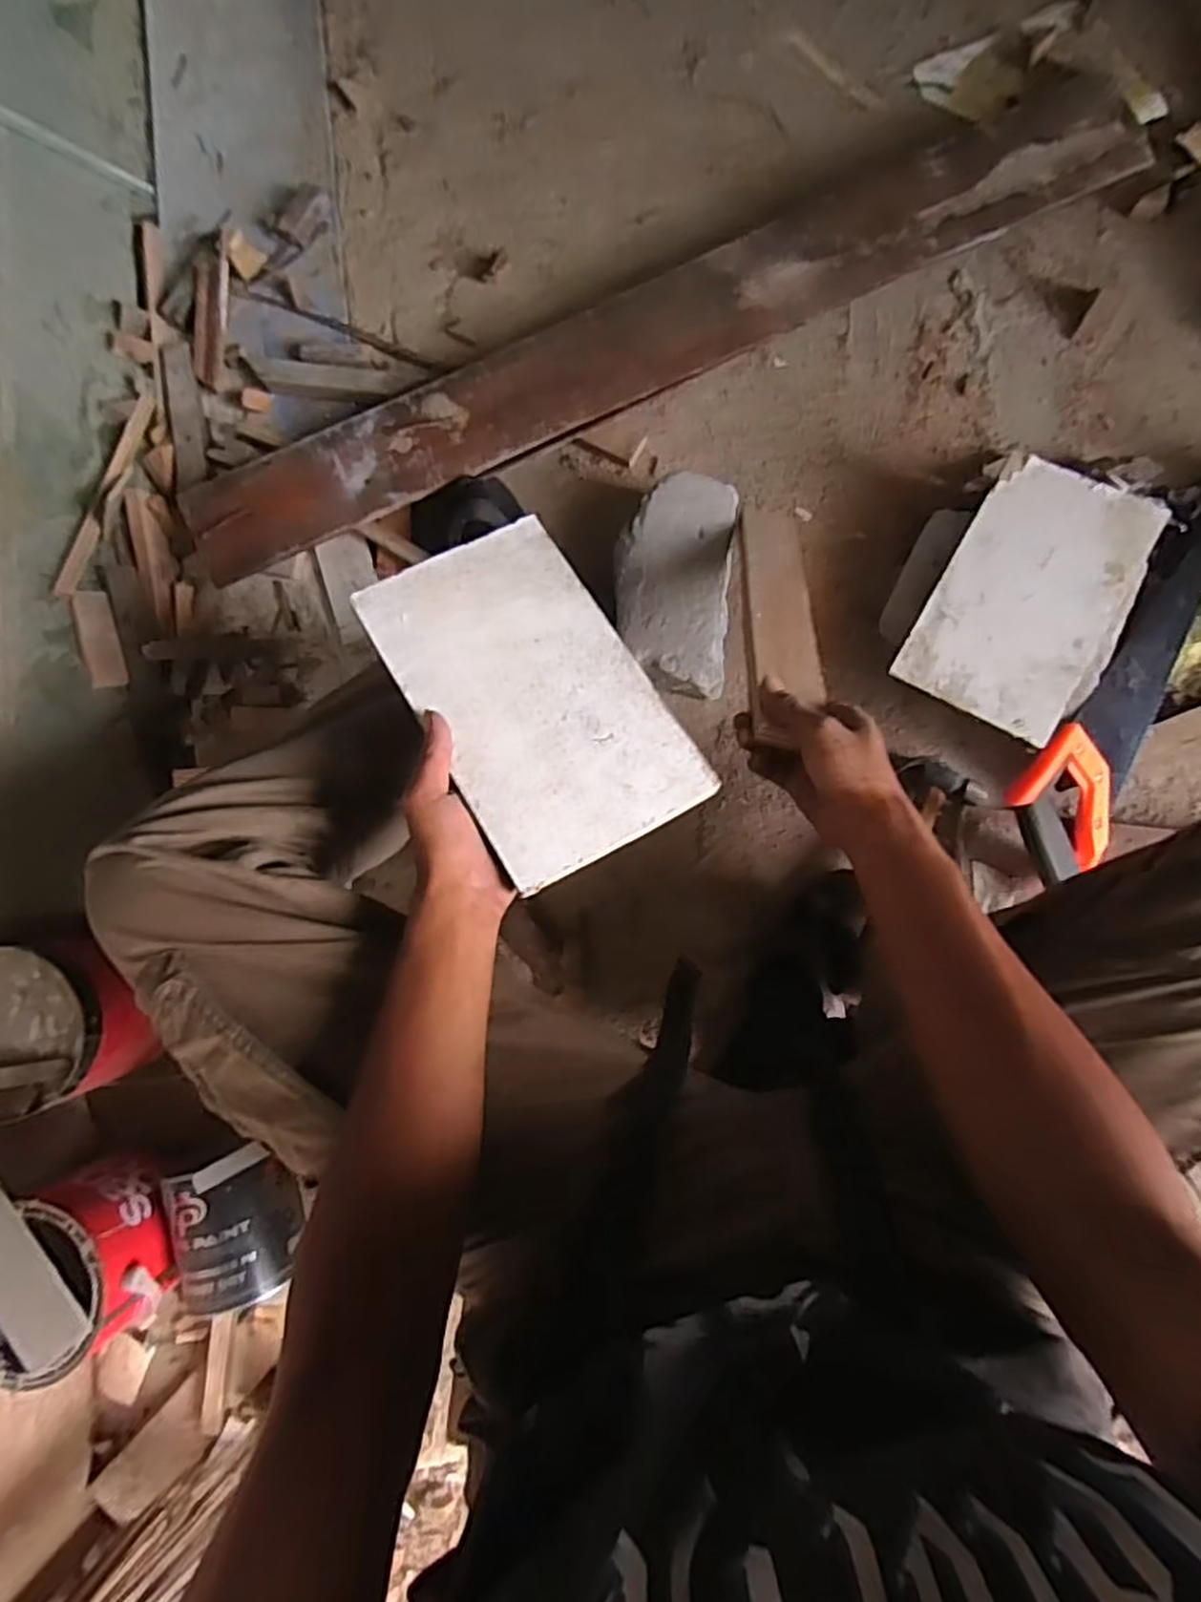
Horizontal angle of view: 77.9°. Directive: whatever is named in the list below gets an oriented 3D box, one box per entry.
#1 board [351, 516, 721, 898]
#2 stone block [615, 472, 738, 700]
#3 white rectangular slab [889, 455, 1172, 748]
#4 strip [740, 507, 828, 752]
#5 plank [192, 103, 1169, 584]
[{"bbox_3d":[-0.046,-0.076,0.503,0.147,0.005,0.244,-29,76,-14],"label":"board"},{"bbox_3d":[0.075,-0.216,0.763,0.111,0.069,0.208,5,84,6],"label":"stone block"},{"bbox_3d":[0.399,-0.184,0.678,0.154,0.019,0.245,32,89,9],"label":"white rectangular slab"},{"bbox_3d":[0.151,-0.166,0.626,0.058,0.025,0.328,2,47,7],"label":"strip"},{"bbox_3d":[0.048,-0.501,0.795,1.064,0.057,0.147,-25,83,1],"label":"plank"}]

